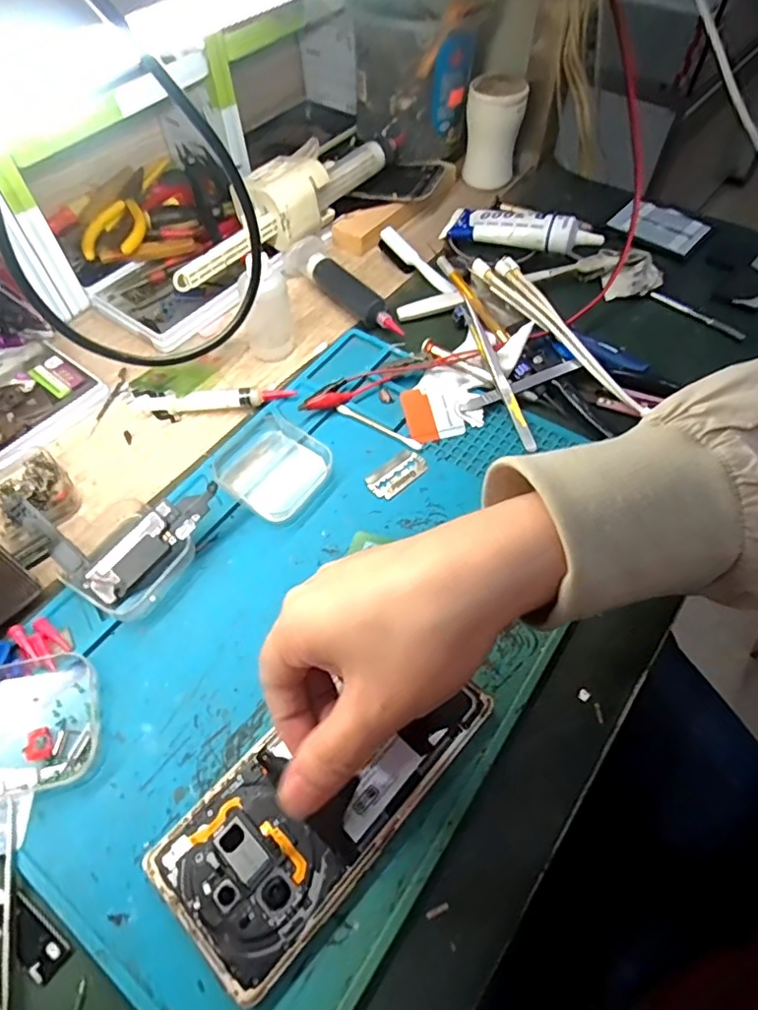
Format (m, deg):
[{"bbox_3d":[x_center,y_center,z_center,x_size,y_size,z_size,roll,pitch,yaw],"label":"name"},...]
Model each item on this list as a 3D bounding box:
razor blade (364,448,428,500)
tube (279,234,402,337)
[{"bbox_3d":[0.012,-0.021,0.373,0.042,0.004,0.022,-38,69,-21],"label":"razor blade"},{"bbox_3d":[-0.031,-0.176,0.460,0.036,0.019,0.132,-31,61,-18],"label":"tube"}]

